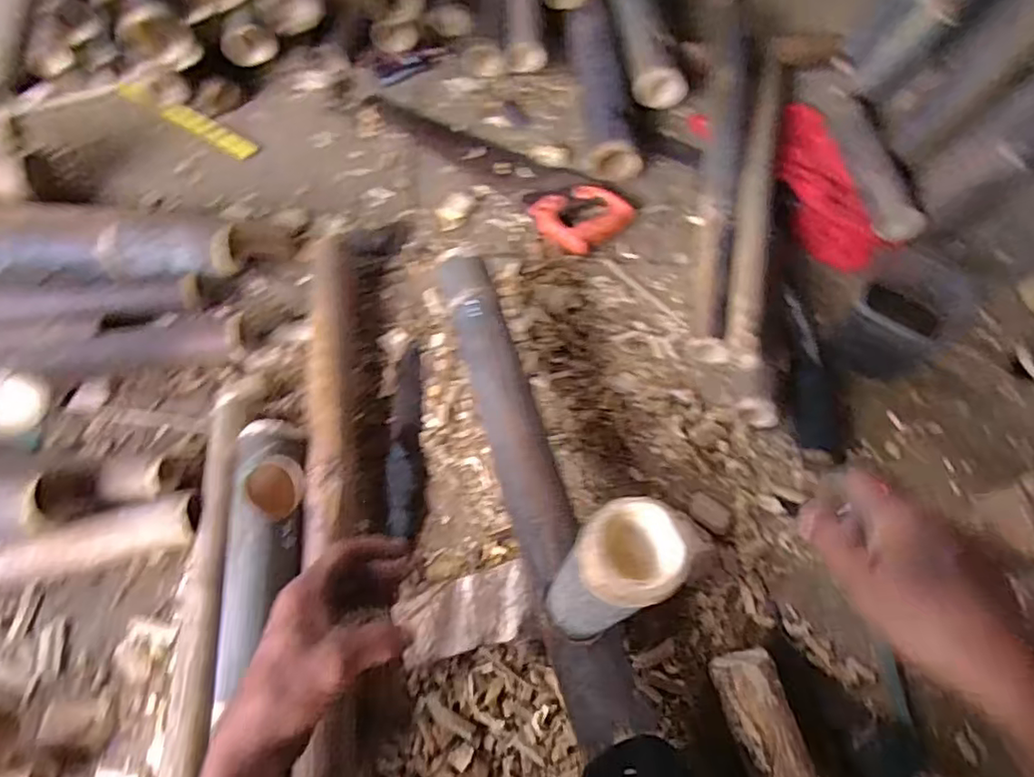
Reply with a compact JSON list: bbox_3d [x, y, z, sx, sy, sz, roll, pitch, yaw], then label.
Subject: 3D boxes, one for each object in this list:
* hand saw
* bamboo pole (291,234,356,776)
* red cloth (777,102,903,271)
[{"bbox_3d":[-0.033,-0.364,0.935,0.462,0.024,0.128,38,67,16],"label":"hand saw"},{"bbox_3d":[-0.208,0.092,0.669,0.055,0.058,0.663,-5,63,-5],"label":"bamboo pole"},{"bbox_3d":[0.463,-0.319,0.914,0.106,0.039,0.316,-7,63,-6],"label":"red cloth"}]

